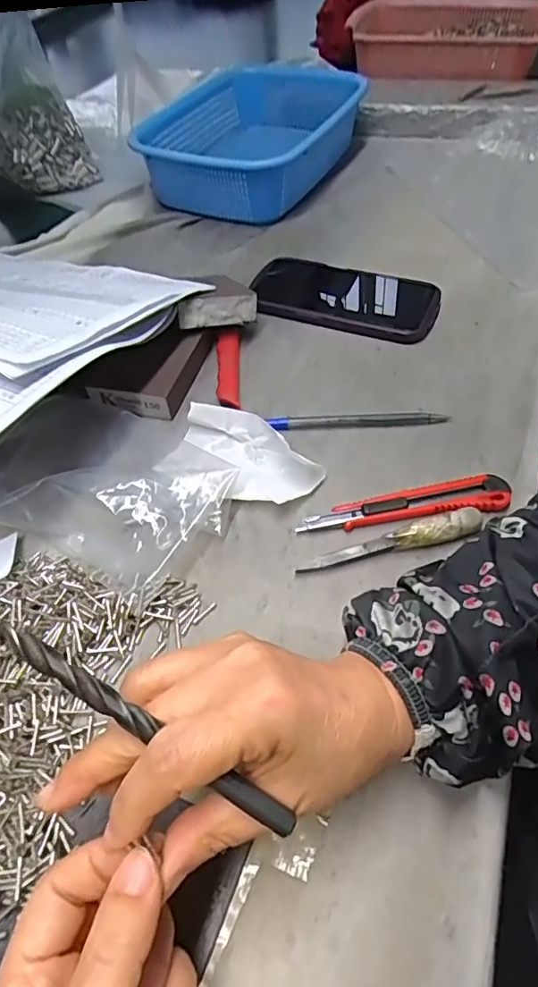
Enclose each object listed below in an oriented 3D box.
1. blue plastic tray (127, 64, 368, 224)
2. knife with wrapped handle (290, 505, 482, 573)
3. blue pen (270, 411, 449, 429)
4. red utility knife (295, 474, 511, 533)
[{"bbox_3d":[-0.027,-0.421,0.642,0.218,0.076,0.270,23,57,18],"label":"blue plastic tray"},{"bbox_3d":[0.075,0.030,0.329,0.114,0.020,0.014,-12,53,-8],"label":"knife with wrapped handle"},{"bbox_3d":[0.067,-0.055,0.403,0.132,0.006,0.010,-1,53,1],"label":"blue pen"},{"bbox_3d":[0.087,0.009,0.347,0.134,0.015,0.022,-7,53,-4],"label":"red utility knife"}]

